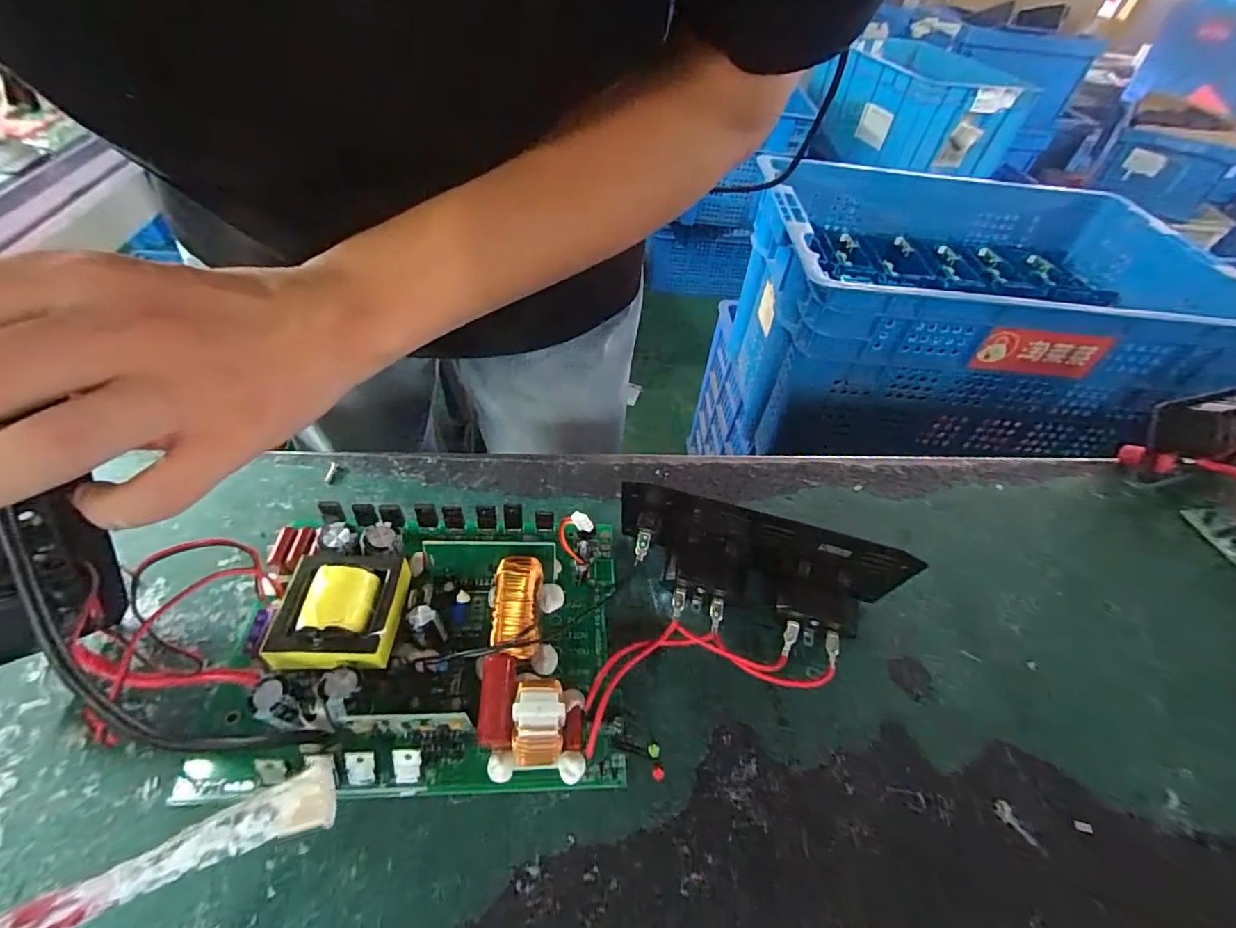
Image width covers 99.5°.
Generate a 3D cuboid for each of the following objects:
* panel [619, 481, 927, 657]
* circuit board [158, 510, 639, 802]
[{"bbox_3d":[0.064,0.053,0.256,0.136,0.045,0.047,16,48,10],"label":"panel"},{"bbox_3d":[-0.084,0.068,0.238,0.170,0.047,0.135,2,48,-5],"label":"circuit board"}]

